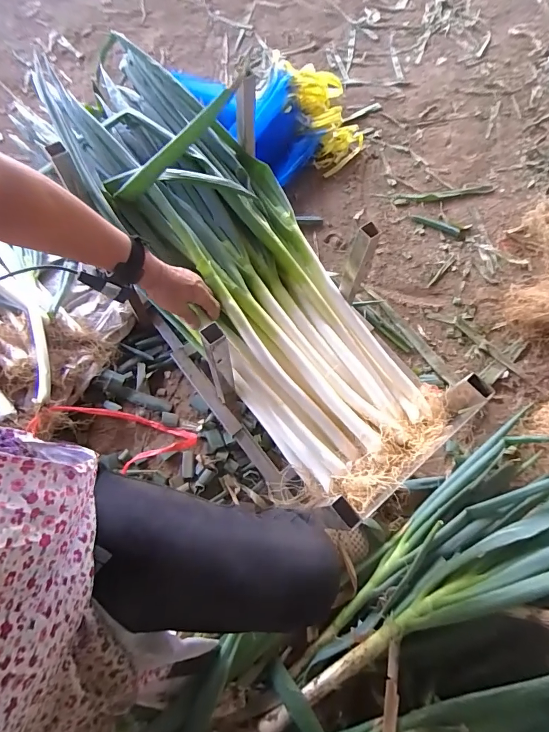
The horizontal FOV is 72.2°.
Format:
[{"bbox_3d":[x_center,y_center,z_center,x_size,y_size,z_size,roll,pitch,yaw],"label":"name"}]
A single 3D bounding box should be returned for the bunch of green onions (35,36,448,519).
[{"bbox_3d":[-0.059,-0.176,0.630,0.291,0.146,0.825,-32,84,-13],"label":"bunch of green onions"}]

